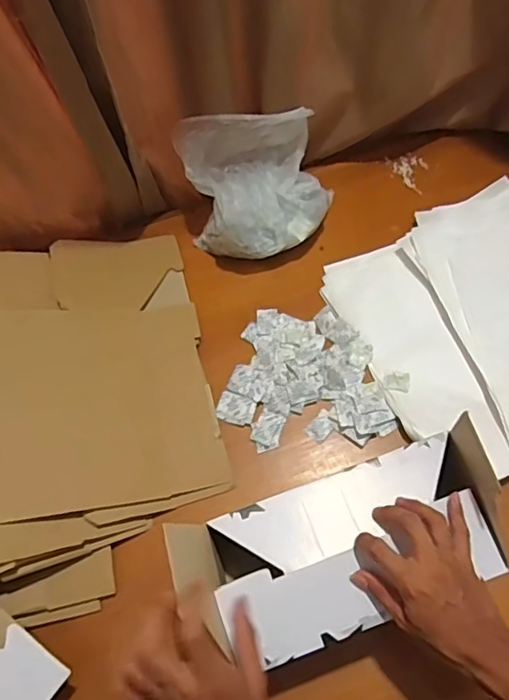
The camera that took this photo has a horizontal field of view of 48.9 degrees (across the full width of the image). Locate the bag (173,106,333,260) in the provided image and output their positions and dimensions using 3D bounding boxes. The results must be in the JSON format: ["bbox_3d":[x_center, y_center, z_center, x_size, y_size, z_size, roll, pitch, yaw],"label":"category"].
[{"bbox_3d":[0.005,-0.235,0.795,0.214,0.152,0.159,-6,65,1],"label":"bag"}]

